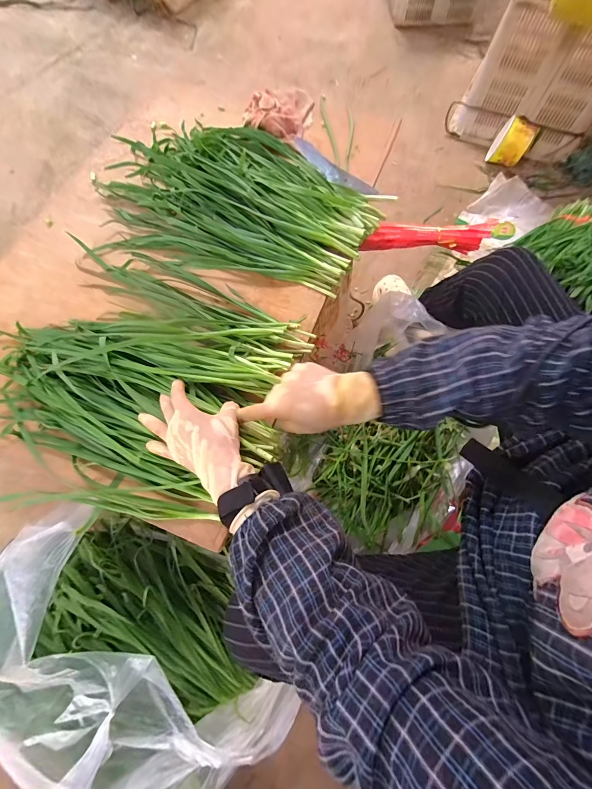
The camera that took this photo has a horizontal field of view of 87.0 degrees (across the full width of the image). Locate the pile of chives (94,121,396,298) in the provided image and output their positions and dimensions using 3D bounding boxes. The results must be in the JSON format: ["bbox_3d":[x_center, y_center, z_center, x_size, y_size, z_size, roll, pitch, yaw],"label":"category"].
[{"bbox_3d":[-0.105,-0.377,0.577,0.504,0.065,0.333,12,72,4],"label":"pile of chives"}]

